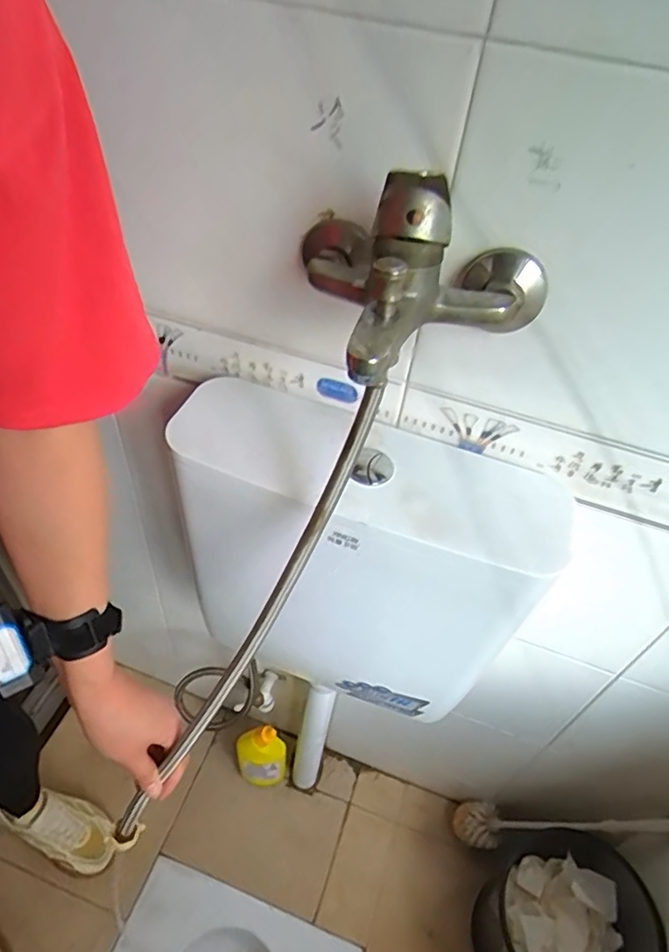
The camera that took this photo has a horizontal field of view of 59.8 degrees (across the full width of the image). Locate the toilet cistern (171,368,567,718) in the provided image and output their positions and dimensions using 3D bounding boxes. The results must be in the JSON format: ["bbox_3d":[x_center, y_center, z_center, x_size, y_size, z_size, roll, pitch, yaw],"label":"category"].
[{"bbox_3d":[0.015,0.098,0.630,0.346,0.329,0.131,20,48,12],"label":"toilet cistern"}]

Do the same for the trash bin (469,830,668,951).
[{"bbox_3d":[0.344,0.705,0.891,0.201,0.241,0.210,3,47,-4],"label":"trash bin"}]

